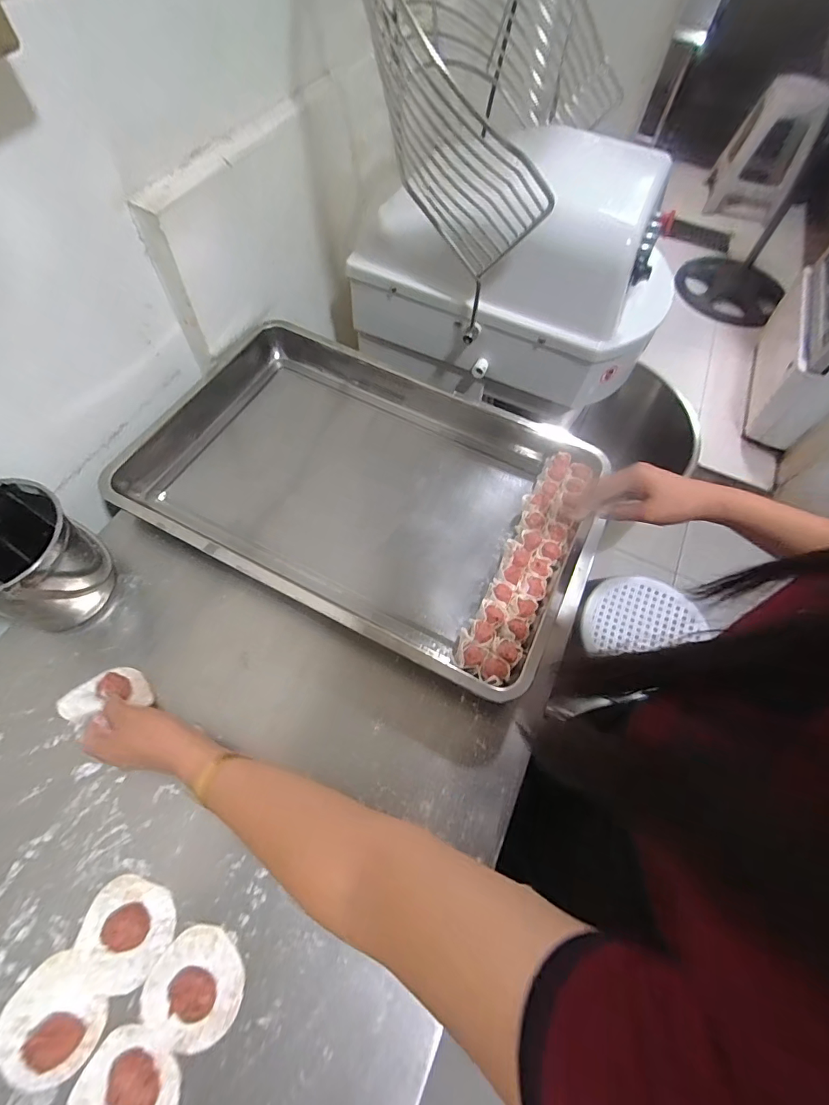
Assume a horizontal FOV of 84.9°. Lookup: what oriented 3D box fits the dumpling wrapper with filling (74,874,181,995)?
[{"bbox_3d":[-0.264,0.344,0.408,0.081,0.017,0.079,2,62,-3],"label":"dumpling wrapper with filling"}]

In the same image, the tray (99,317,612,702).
[{"bbox_3d":[-0.069,-0.097,0.631,0.618,0.055,0.400,26,63,9],"label":"tray"}]

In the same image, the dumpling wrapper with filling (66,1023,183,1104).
[{"bbox_3d":[-0.234,0.439,0.364,0.082,0.010,0.074,31,64,12],"label":"dumpling wrapper with filling"}]

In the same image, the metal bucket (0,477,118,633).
[{"bbox_3d":[-0.426,0.010,0.502,0.119,0.139,0.144,-11,63,-10],"label":"metal bucket"}]

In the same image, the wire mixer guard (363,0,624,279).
[{"bbox_3d":[0.087,-0.683,0.603,0.375,0.322,0.456,12,63,3],"label":"wire mixer guard"}]

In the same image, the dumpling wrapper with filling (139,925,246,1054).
[{"bbox_3d":[-0.191,0.379,0.393,0.079,0.013,0.077,2,62,-3],"label":"dumpling wrapper with filling"}]

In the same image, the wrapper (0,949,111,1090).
[{"bbox_3d":[-0.311,0.398,0.375,0.080,0.026,0.077,35,65,14],"label":"wrapper"}]

